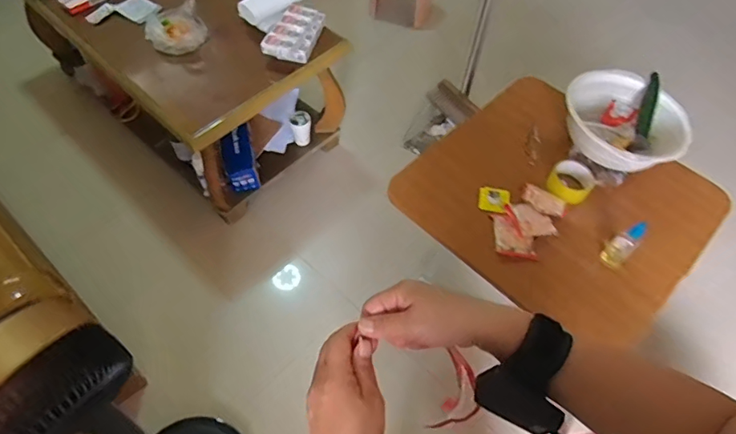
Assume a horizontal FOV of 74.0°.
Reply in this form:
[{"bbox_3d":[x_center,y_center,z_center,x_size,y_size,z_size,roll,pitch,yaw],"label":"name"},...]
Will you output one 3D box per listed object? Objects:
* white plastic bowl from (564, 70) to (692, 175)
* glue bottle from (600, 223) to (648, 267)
[{"bbox_3d":[0.565,-0.199,1.122,0.279,0.134,0.239,29,60,16],"label":"white plastic bowl"},{"bbox_3d":[0.508,0.051,0.960,0.046,0.137,0.043,39,63,21],"label":"glue bottle"}]

